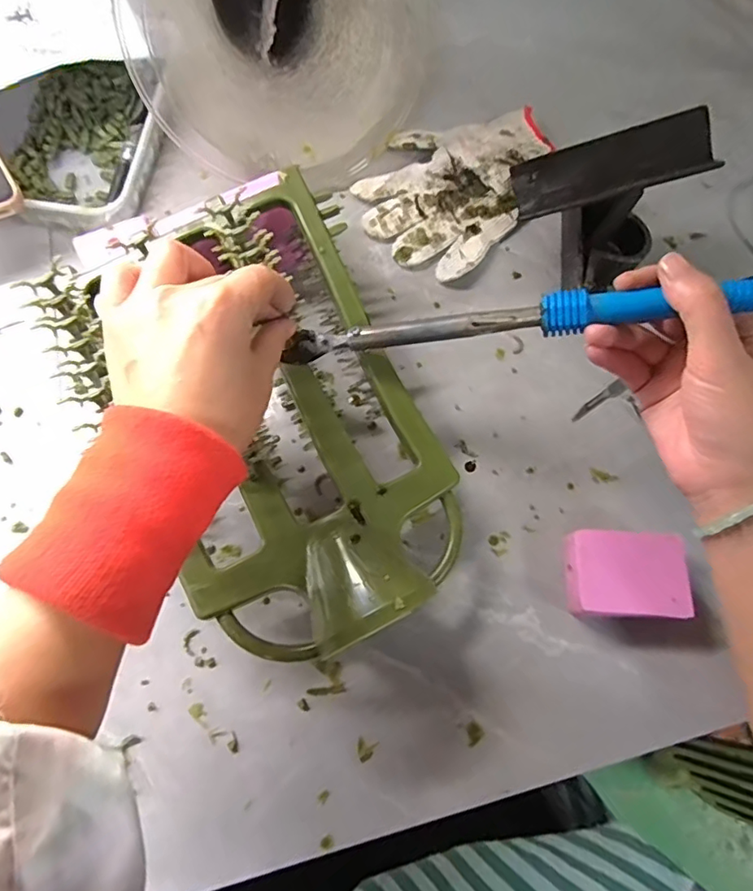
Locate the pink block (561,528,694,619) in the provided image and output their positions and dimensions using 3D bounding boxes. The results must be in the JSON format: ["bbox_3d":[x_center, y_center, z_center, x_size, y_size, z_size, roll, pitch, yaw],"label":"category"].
[{"bbox_3d":[0.165,0.088,0.369,0.075,0.028,0.055,2,69,-2],"label":"pink block"}]

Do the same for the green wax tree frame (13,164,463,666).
[{"bbox_3d":[-0.073,-0.022,0.338,0.197,0.064,0.293,-25,72,-12],"label":"green wax tree frame"}]

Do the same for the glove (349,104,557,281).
[{"bbox_3d":[0.070,-0.241,0.496,0.133,0.020,0.194,34,71,10],"label":"glove"}]

